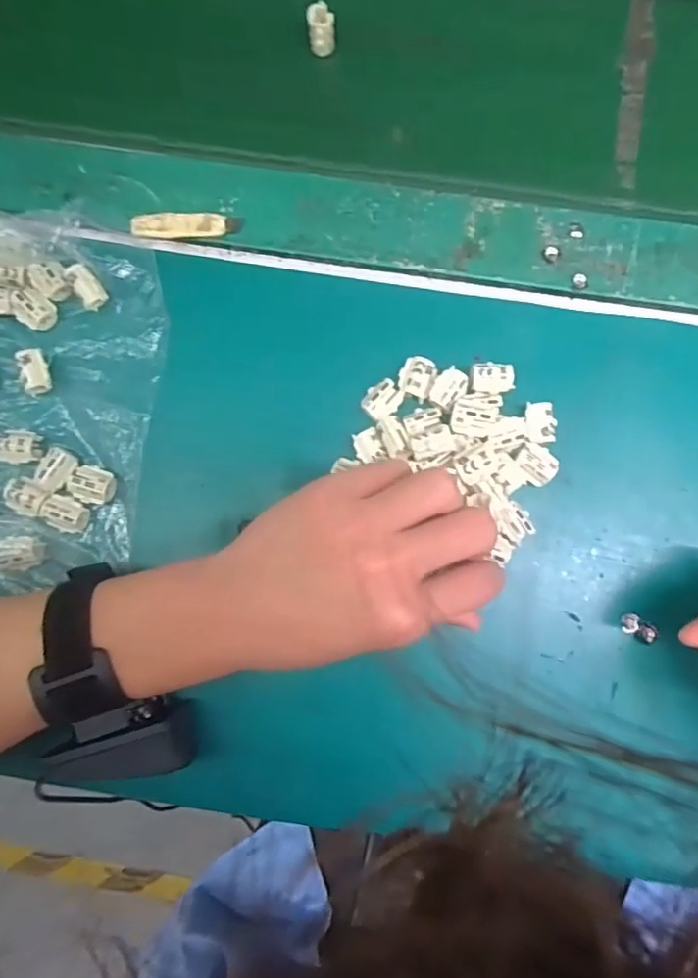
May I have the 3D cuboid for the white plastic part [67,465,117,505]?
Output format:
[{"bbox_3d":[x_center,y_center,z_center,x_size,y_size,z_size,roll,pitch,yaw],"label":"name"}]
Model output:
[{"bbox_3d":[-0.138,-0.002,0.314,0.020,0.011,0.019,17,85,2],"label":"white plastic part"}]

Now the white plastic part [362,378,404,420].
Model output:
[{"bbox_3d":[0.018,-0.049,0.316,0.022,0.004,0.018,-40,85,-3],"label":"white plastic part"}]

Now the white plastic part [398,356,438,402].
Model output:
[{"bbox_3d":[0.038,-0.062,0.318,0.019,0.005,0.021,26,85,3],"label":"white plastic part"}]

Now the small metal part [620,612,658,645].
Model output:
[{"bbox_3d":[0.159,0.076,0.318,0.020,0.004,0.012,35,86,4],"label":"small metal part"}]

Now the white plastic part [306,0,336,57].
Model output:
[{"bbox_3d":[-0.016,-0.269,0.341,0.015,0.021,0.015,-8,84,0],"label":"white plastic part"}]

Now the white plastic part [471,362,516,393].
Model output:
[{"bbox_3d":[0.079,-0.061,0.319,0.023,0.004,0.016,0,84,1],"label":"white plastic part"}]

